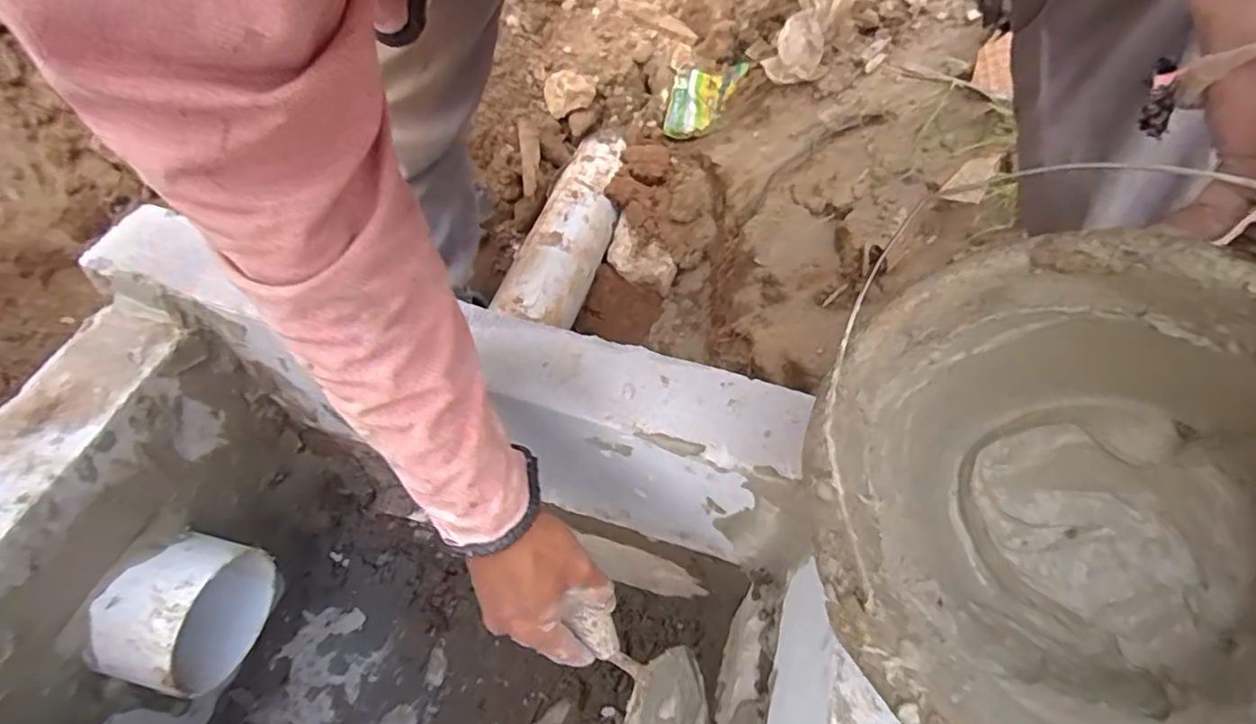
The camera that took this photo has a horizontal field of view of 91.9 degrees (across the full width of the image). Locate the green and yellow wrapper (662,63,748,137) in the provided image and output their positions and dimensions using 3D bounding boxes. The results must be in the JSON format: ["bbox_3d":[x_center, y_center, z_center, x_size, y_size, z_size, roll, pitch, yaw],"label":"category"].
[{"bbox_3d":[0.125,-0.420,0.986,0.127,0.020,0.111,-1,85,14],"label":"green and yellow wrapper"}]

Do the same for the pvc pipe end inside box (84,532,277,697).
[{"bbox_3d":[-0.365,0.205,0.503,0.070,0.107,0.111,14,56,5],"label":"pvc pipe end inside box"}]

